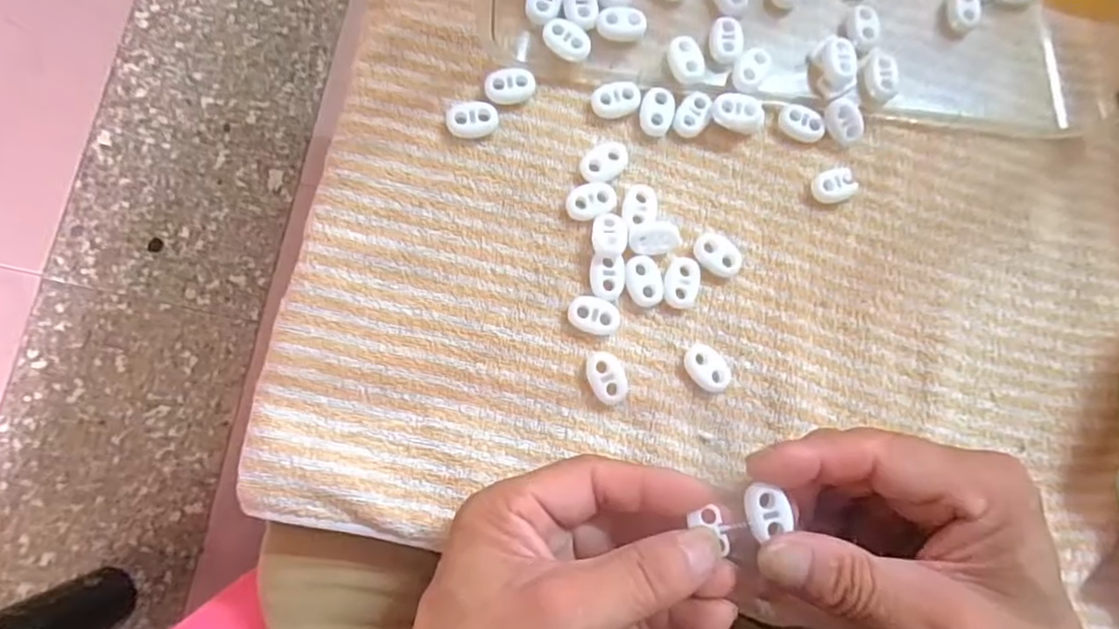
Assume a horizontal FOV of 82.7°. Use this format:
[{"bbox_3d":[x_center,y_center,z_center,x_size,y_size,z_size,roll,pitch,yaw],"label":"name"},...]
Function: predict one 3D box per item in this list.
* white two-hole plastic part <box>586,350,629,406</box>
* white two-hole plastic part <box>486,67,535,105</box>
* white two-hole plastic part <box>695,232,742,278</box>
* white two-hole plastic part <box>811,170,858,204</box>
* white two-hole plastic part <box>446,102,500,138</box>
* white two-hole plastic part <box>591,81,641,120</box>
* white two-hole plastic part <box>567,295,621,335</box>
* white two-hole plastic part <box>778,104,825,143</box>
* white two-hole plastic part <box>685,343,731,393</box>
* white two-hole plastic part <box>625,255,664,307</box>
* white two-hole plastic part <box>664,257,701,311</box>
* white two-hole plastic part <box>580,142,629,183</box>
[{"bbox_3d":[0.020,0.027,0.271,0.016,0.006,0.023,-23,86,-7],"label":"white two-hole plastic part"},{"bbox_3d":[-0.022,-0.102,0.285,0.022,0.007,0.015,-9,84,-6],"label":"white two-hole plastic part"},{"bbox_3d":[0.070,-0.026,0.283,0.022,0.006,0.017,42,81,1],"label":"white two-hole plastic part"},{"bbox_3d":[0.126,-0.059,0.293,0.020,0.008,0.015,-14,85,-7],"label":"white two-hole plastic part"},{"bbox_3d":[-0.038,-0.086,0.280,0.023,0.007,0.015,-12,84,-6],"label":"white two-hole plastic part"},{"bbox_3d":[0.026,-0.097,0.289,0.022,0.006,0.016,-10,84,-6],"label":"white two-hole plastic part"},{"bbox_3d":[0.015,0.001,0.274,0.022,0.005,0.015,21,82,-2],"label":"white two-hole plastic part"},{"bbox_3d":[0.112,-0.089,0.295,0.022,0.008,0.014,33,81,0],"label":"white two-hole plastic part"},{"bbox_3d":[0.064,0.024,0.276,0.015,0.006,0.022,-39,88,-8],"label":"white two-hole plastic part"},{"bbox_3d":[0.037,-0.015,0.275,0.015,0.004,0.022,-12,84,-7],"label":"white two-hole plastic part"},{"bbox_3d":[0.053,-0.014,0.279,0.015,0.006,0.023,13,82,-3],"label":"white two-hole plastic part"},{"bbox_3d":[0.020,-0.068,0.285,0.024,0.005,0.017,-36,87,-8],"label":"white two-hole plastic part"}]

